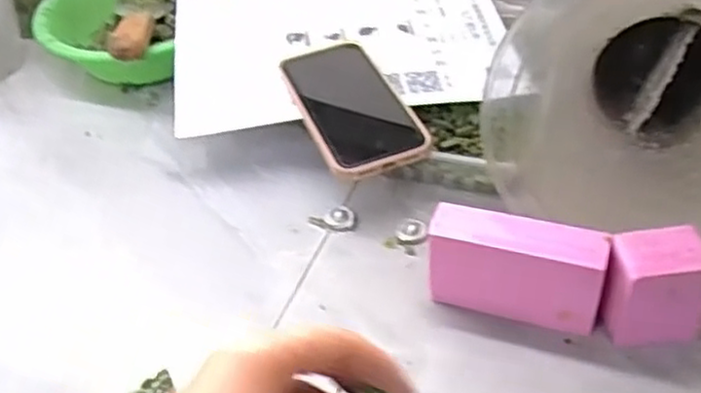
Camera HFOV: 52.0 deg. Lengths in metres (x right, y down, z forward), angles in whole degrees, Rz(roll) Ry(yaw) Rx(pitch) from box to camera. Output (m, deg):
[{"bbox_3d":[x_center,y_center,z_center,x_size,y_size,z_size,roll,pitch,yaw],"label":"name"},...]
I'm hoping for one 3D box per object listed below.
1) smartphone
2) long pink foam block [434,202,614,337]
[{"bbox_3d":[-0.001,-0.075,0.566,0.074,0.014,0.146,-19,46,-13],"label":"smartphone"},{"bbox_3d":[0.107,0.049,0.469,0.107,0.072,0.031,10,45,16],"label":"long pink foam block"}]

